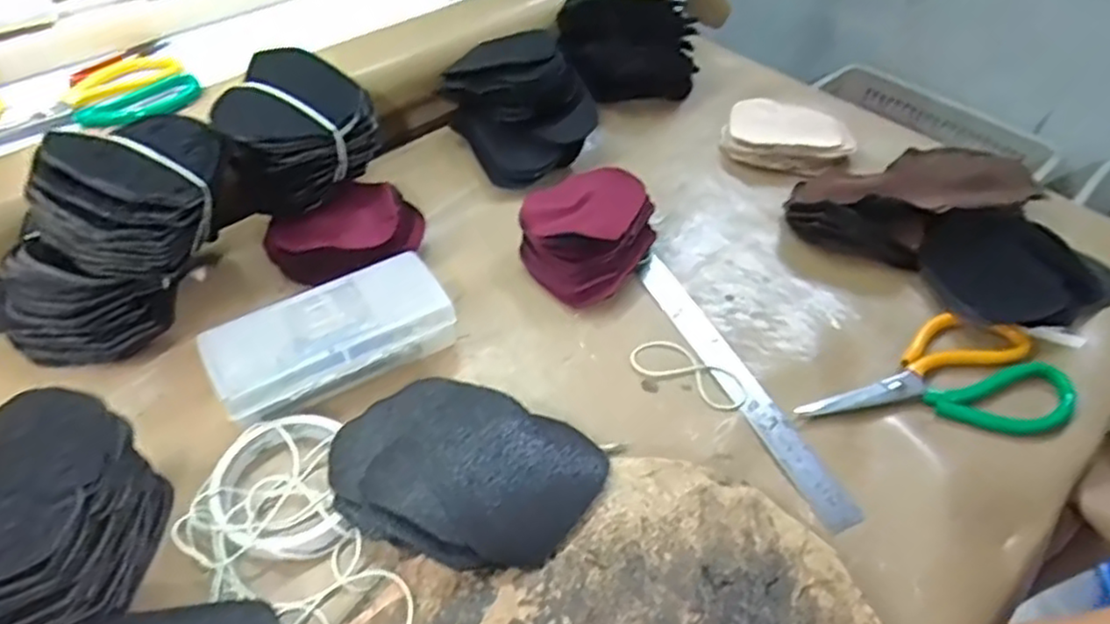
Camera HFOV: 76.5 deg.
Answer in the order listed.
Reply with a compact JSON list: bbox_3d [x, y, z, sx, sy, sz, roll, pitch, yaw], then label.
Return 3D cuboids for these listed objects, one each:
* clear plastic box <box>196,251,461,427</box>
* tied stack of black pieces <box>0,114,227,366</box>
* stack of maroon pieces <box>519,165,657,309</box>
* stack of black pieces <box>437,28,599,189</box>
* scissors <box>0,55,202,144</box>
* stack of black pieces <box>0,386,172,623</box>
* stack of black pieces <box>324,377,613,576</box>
[{"bbox_3d":[-0.160,0.018,0.508,0.163,0.045,0.081,-27,53,-23],"label":"clear plastic box"},{"bbox_3d":[-0.306,-0.067,0.501,0.101,0.126,0.119,20,37,-17],"label":"tied stack of black pieces"},{"bbox_3d":[0.025,-0.066,0.586,0.099,0.049,0.121,22,51,18],"label":"stack of maroon pieces"},{"bbox_3d":[-0.030,-0.199,0.665,0.126,0.083,0.124,-27,53,-23],"label":"stack of black pieces"},{"bbox_3d":[-0.415,-0.181,0.611,0.193,0.019,0.108,-22,51,-19],"label":"scissors"},{"bbox_3d":[-0.275,0.114,0.378,0.100,0.086,0.115,23,51,19],"label":"stack of black pieces"},{"bbox_3d":[-0.060,0.098,0.440,0.162,0.042,0.118,18,50,15],"label":"stack of black pieces"}]

